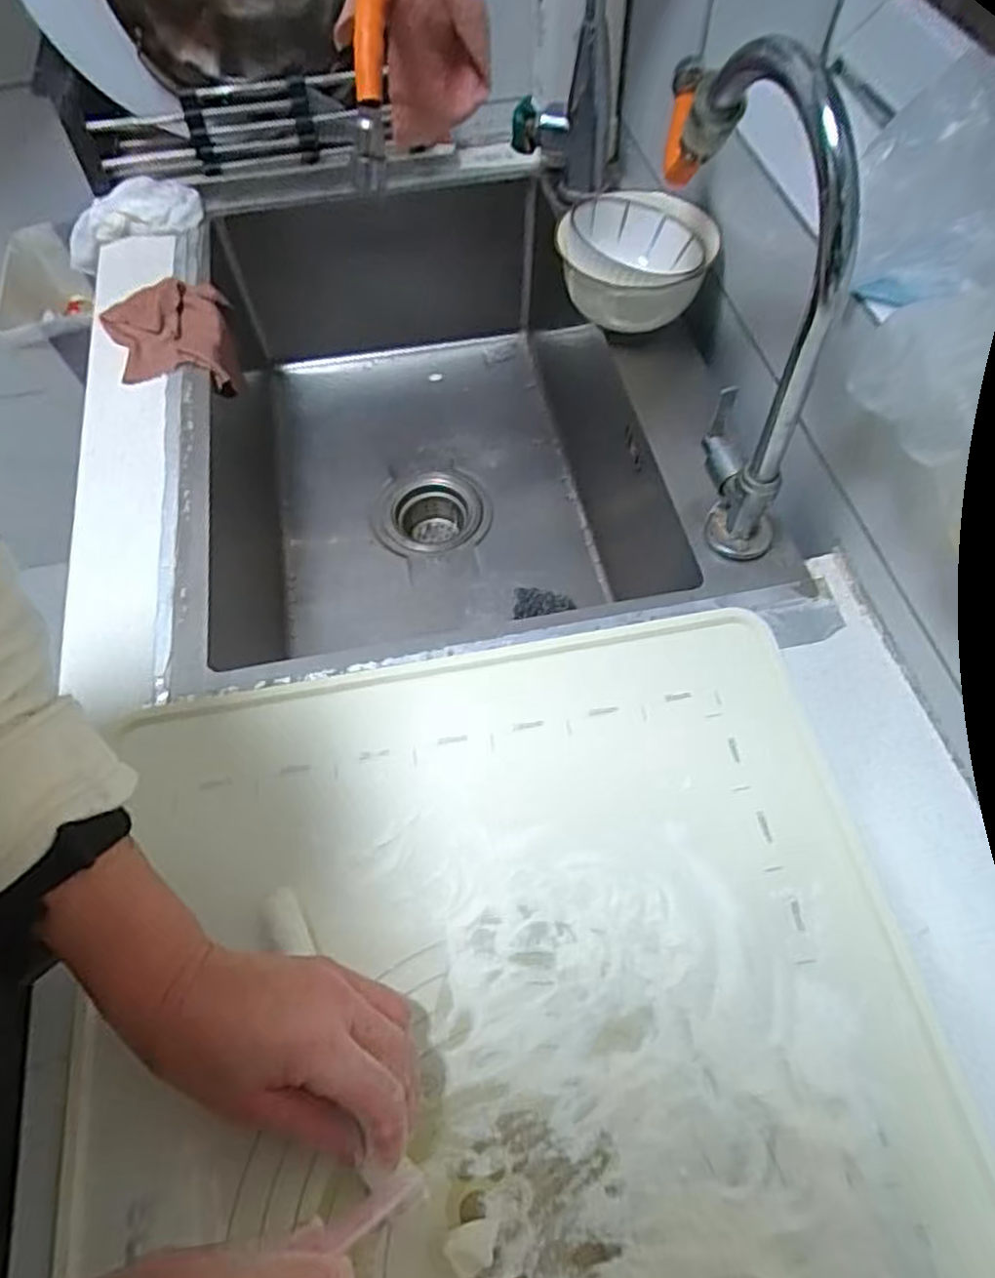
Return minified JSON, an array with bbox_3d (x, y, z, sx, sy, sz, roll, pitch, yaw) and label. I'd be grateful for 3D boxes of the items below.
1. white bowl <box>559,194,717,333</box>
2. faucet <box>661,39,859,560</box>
[{"bbox_3d":[0.115,-0.324,0.646,0.123,0.072,0.117,-5,59,-2],"label":"white bowl"},{"bbox_3d":[0.151,-0.214,0.484,0.042,0.262,0.212,-16,60,-9],"label":"faucet"}]

